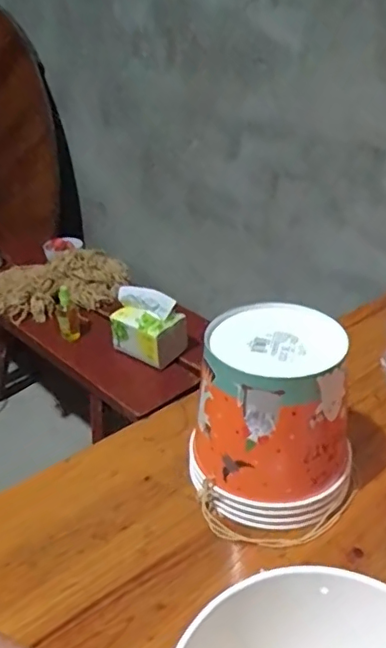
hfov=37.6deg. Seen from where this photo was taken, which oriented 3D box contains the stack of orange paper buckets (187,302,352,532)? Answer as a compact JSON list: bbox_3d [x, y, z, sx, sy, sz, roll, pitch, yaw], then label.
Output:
[{"bbox_3d":[0.081,0.087,0.553,0.151,0.164,0.137,5,31,10],"label":"stack of orange paper buckets"}]

